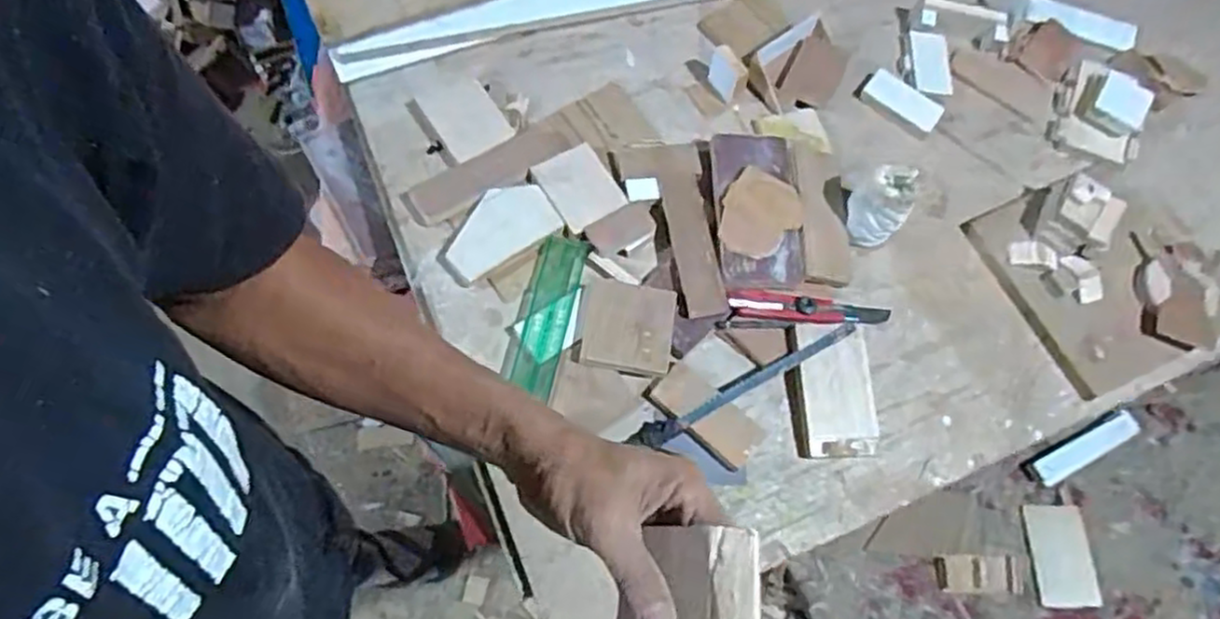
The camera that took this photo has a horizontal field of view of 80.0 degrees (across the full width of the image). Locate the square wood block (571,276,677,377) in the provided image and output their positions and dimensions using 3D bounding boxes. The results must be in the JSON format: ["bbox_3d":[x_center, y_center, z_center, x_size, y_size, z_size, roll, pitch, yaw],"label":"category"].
[{"bbox_3d":[0.019,0.018,0.776,0.097,0.015,0.099,13,66,0],"label":"square wood block"}]

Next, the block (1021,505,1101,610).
[{"bbox_3d":[0.832,0.456,1.342,0.113,0.014,0.179,2,66,-5],"label":"block"}]

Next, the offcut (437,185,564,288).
[{"bbox_3d":[-0.128,-0.089,0.809,0.134,0.009,0.079,-37,75,-19],"label":"offcut"}]

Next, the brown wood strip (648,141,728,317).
[{"bbox_3d":[0.091,-0.095,0.836,0.052,0.008,0.224,-5,67,-8],"label":"brown wood strip"}]

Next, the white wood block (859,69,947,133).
[{"bbox_3d":[0.382,-0.272,0.949,0.103,0.009,0.056,36,69,15],"label":"white wood block"}]

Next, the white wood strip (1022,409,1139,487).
[{"bbox_3d":[0.926,0.271,1.419,0.258,0.026,0.059,-25,71,-16],"label":"white wood strip"}]

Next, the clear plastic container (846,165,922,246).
[{"bbox_3d":[0.305,-0.117,0.831,0.056,0.096,0.059,2,70,-6],"label":"clear plastic container"}]

